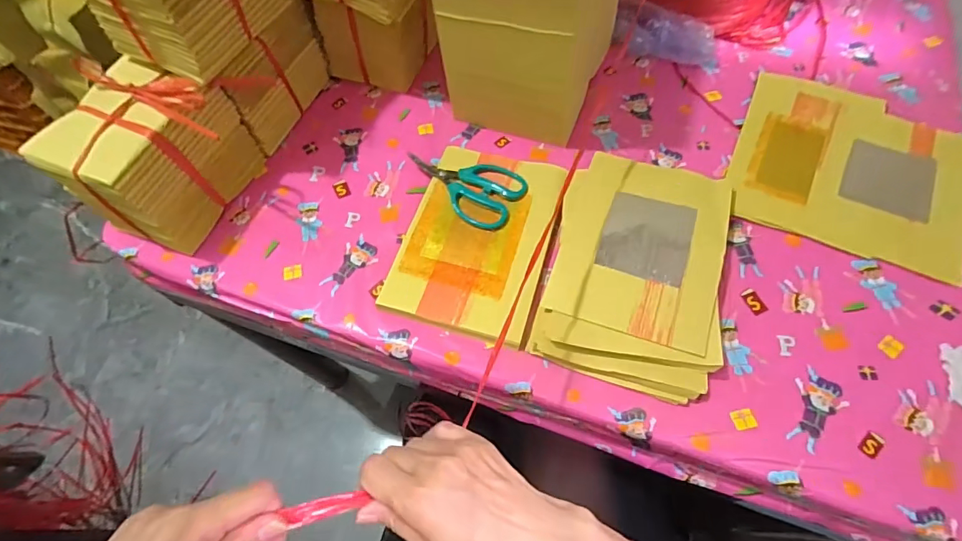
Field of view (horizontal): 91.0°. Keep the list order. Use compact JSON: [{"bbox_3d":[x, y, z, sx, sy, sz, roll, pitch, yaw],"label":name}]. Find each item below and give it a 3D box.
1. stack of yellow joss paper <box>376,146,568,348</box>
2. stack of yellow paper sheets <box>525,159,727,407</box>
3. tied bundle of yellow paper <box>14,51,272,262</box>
[{"bbox_3d":[-0.002,-0.040,0.553,0.161,0.016,0.232,14,64,11],"label":"stack of yellow joss paper"},{"bbox_3d":[0.168,-0.008,0.513,0.175,0.039,0.260,16,64,12],"label":"stack of yellow paper sheets"},{"bbox_3d":[-0.367,-0.130,0.552,0.138,0.148,0.168,20,65,14],"label":"tied bundle of yellow paper"}]

